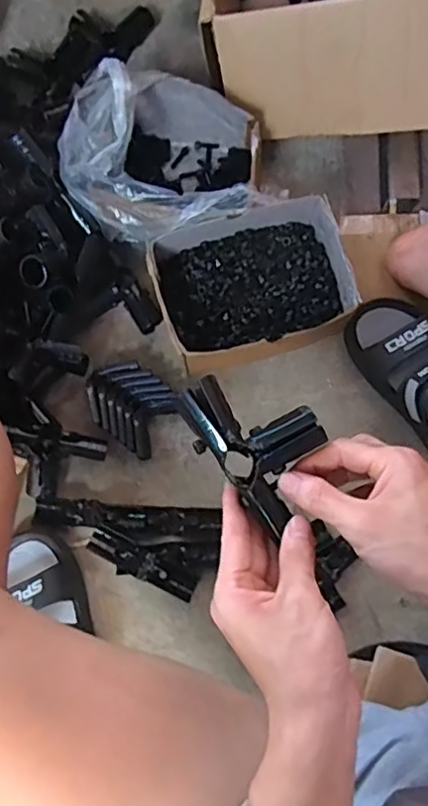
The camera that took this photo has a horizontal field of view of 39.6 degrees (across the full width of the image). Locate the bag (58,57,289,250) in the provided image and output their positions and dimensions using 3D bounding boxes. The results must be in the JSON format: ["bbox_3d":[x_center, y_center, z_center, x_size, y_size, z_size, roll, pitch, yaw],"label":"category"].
[{"bbox_3d":[-0.050,-0.279,0.699,0.222,0.130,0.195,6,79,2],"label":"bag"}]

